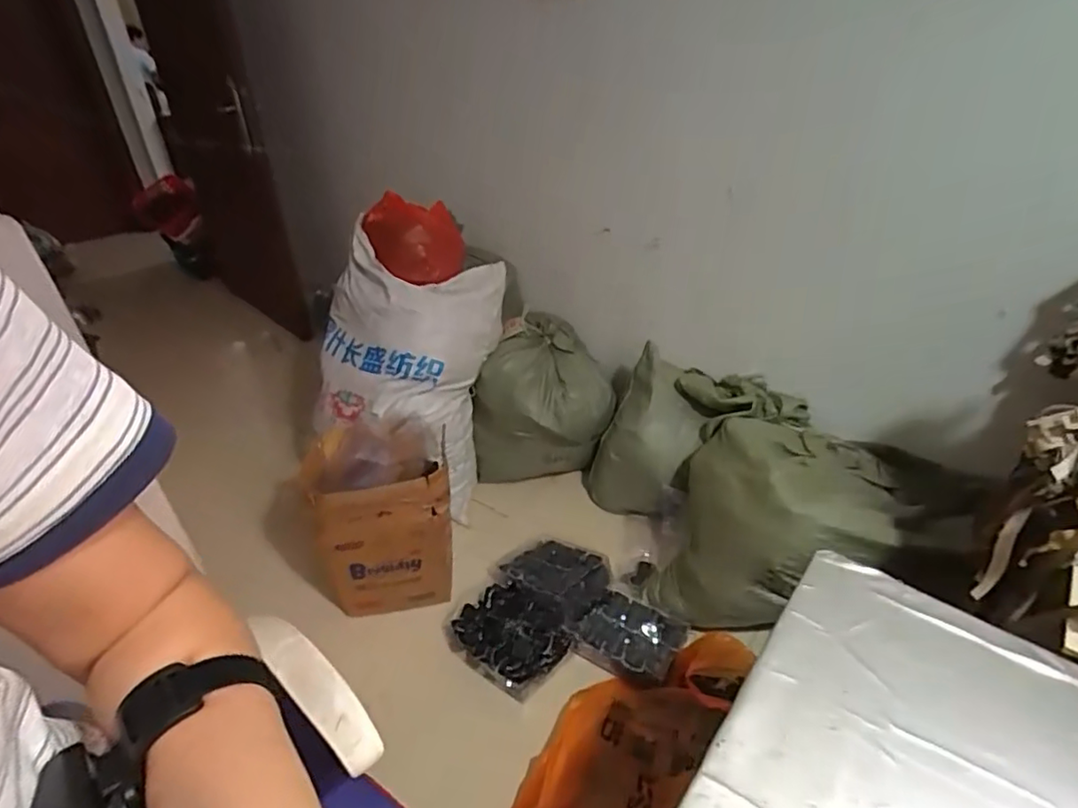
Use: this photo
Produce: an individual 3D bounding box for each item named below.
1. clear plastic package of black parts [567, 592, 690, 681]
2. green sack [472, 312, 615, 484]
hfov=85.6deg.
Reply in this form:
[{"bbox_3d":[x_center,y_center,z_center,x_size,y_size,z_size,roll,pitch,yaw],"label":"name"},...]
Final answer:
[{"bbox_3d":[0.227,0.576,1.453,0.239,0.028,0.204,20,39,27],"label":"clear plastic package of black parts"},{"bbox_3d":[0.028,-0.006,1.999,0.441,0.461,0.365,6,35,9],"label":"green sack"}]

